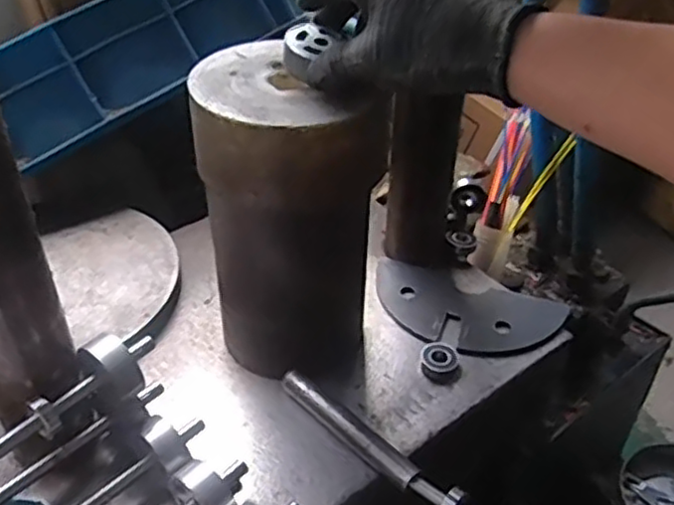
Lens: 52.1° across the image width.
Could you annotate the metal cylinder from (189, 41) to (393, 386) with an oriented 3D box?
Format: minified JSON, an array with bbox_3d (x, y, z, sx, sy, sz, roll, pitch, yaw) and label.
[{"bbox_3d":[-0.030,-0.021,0.569,0.141,0.255,0.131,-1,38,-2],"label":"metal cylinder"}]

